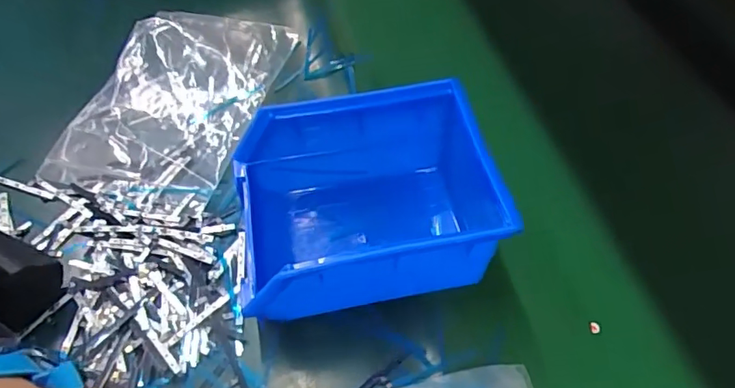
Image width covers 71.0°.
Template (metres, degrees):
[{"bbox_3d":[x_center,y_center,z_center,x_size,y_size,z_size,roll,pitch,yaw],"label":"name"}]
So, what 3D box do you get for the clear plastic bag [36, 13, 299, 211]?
[{"bbox_3d":[-0.140,-0.078,0.381,0.127,0.017,0.175,11,55,7],"label":"clear plastic bag"}]

